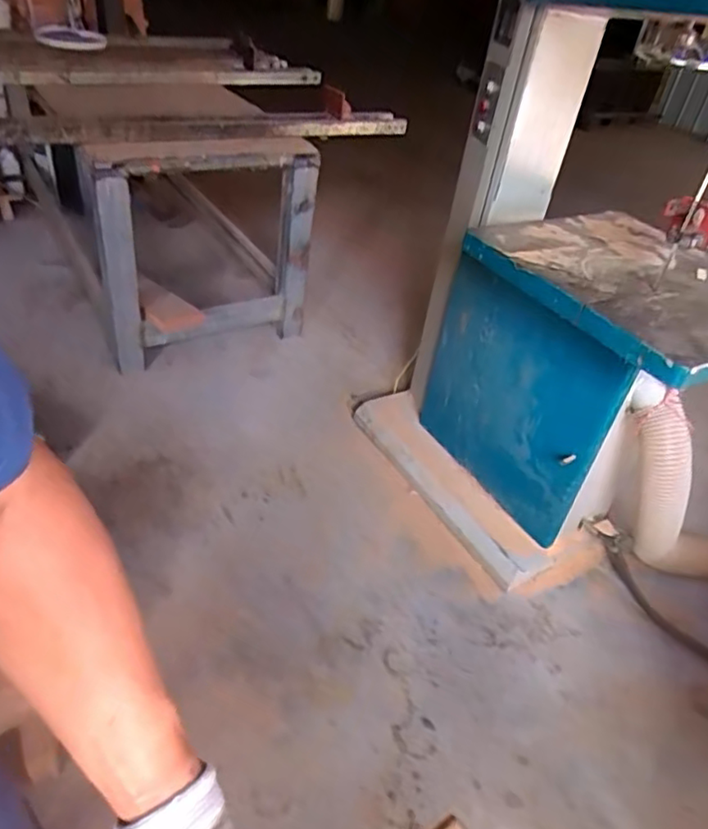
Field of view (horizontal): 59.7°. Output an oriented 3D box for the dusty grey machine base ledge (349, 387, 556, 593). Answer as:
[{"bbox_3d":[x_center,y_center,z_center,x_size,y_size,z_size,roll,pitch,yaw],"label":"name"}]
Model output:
[{"bbox_3d":[0.271,0.178,1.919,0.218,0.061,0.840,-17,44,-26],"label":"dusty grey machine base ledge"}]

